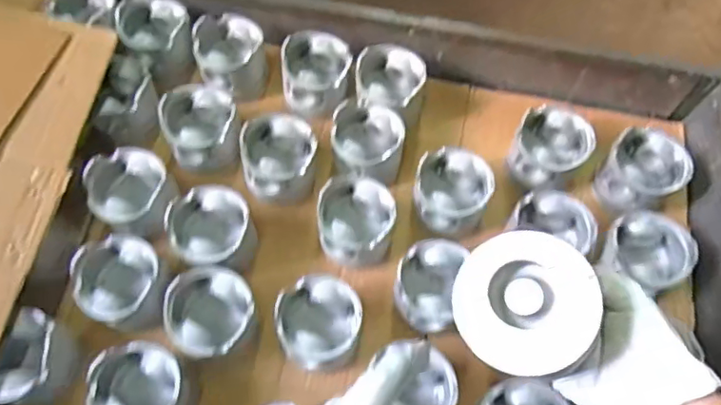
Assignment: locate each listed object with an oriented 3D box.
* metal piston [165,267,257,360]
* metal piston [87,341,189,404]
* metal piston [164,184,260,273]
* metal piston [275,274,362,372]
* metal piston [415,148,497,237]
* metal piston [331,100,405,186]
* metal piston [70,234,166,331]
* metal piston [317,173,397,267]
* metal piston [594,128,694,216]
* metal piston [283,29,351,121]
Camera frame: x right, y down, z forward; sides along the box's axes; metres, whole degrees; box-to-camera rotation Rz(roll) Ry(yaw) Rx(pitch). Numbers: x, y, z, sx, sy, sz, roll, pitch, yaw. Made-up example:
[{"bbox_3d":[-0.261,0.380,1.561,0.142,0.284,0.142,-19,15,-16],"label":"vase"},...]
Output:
[{"bbox_3d":[-0.165,0.131,0.654,0.090,0.082,0.094,1,65,-2],"label":"metal piston"},{"bbox_3d":[-0.232,0.203,0.614,0.090,0.072,0.097,-4,66,-4],"label":"metal piston"},{"bbox_3d":[-0.175,0.038,0.691,0.092,0.074,0.100,-6,66,-5],"label":"metal piston"},{"bbox_3d":[-0.046,0.135,0.650,0.089,0.075,0.096,1,65,-2],"label":"metal piston"},{"bbox_3d":[0.111,-0.011,0.730,0.098,0.078,0.092,1,65,-2],"label":"metal piston"},{"bbox_3d":[0.009,-0.073,0.747,0.093,0.073,0.097,7,65,1],"label":"metal piston"},{"bbox_3d":[-0.273,0.093,0.667,0.089,0.085,0.090,1,65,-2],"label":"metal piston"},{"bbox_3d":[-0.006,0.024,0.709,0.092,0.076,0.097,1,65,-2],"label":"metal piston"},{"bbox_3d":[0.356,-0.039,0.737,0.088,0.070,0.089,1,65,-2],"label":"metal piston"},{"bbox_3d":[-0.059,-0.175,0.791,0.091,0.065,0.104,-1,66,-3],"label":"metal piston"}]

